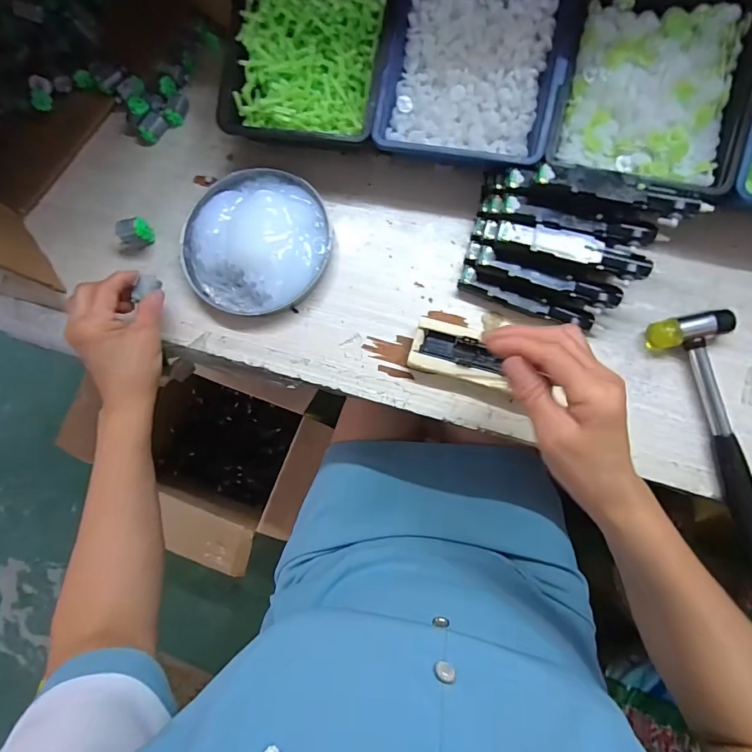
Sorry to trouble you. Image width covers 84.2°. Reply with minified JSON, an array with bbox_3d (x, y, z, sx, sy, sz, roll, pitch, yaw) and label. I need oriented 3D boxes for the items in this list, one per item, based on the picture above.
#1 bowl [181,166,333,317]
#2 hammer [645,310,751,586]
[{"bbox_3d":[-0.118,-0.132,0.402,0.142,0.029,0.144,-1,84,5],"label":"bowl"},{"bbox_3d":[0.293,0.060,0.338,0.058,0.022,0.231,-16,83,3],"label":"hammer"}]

